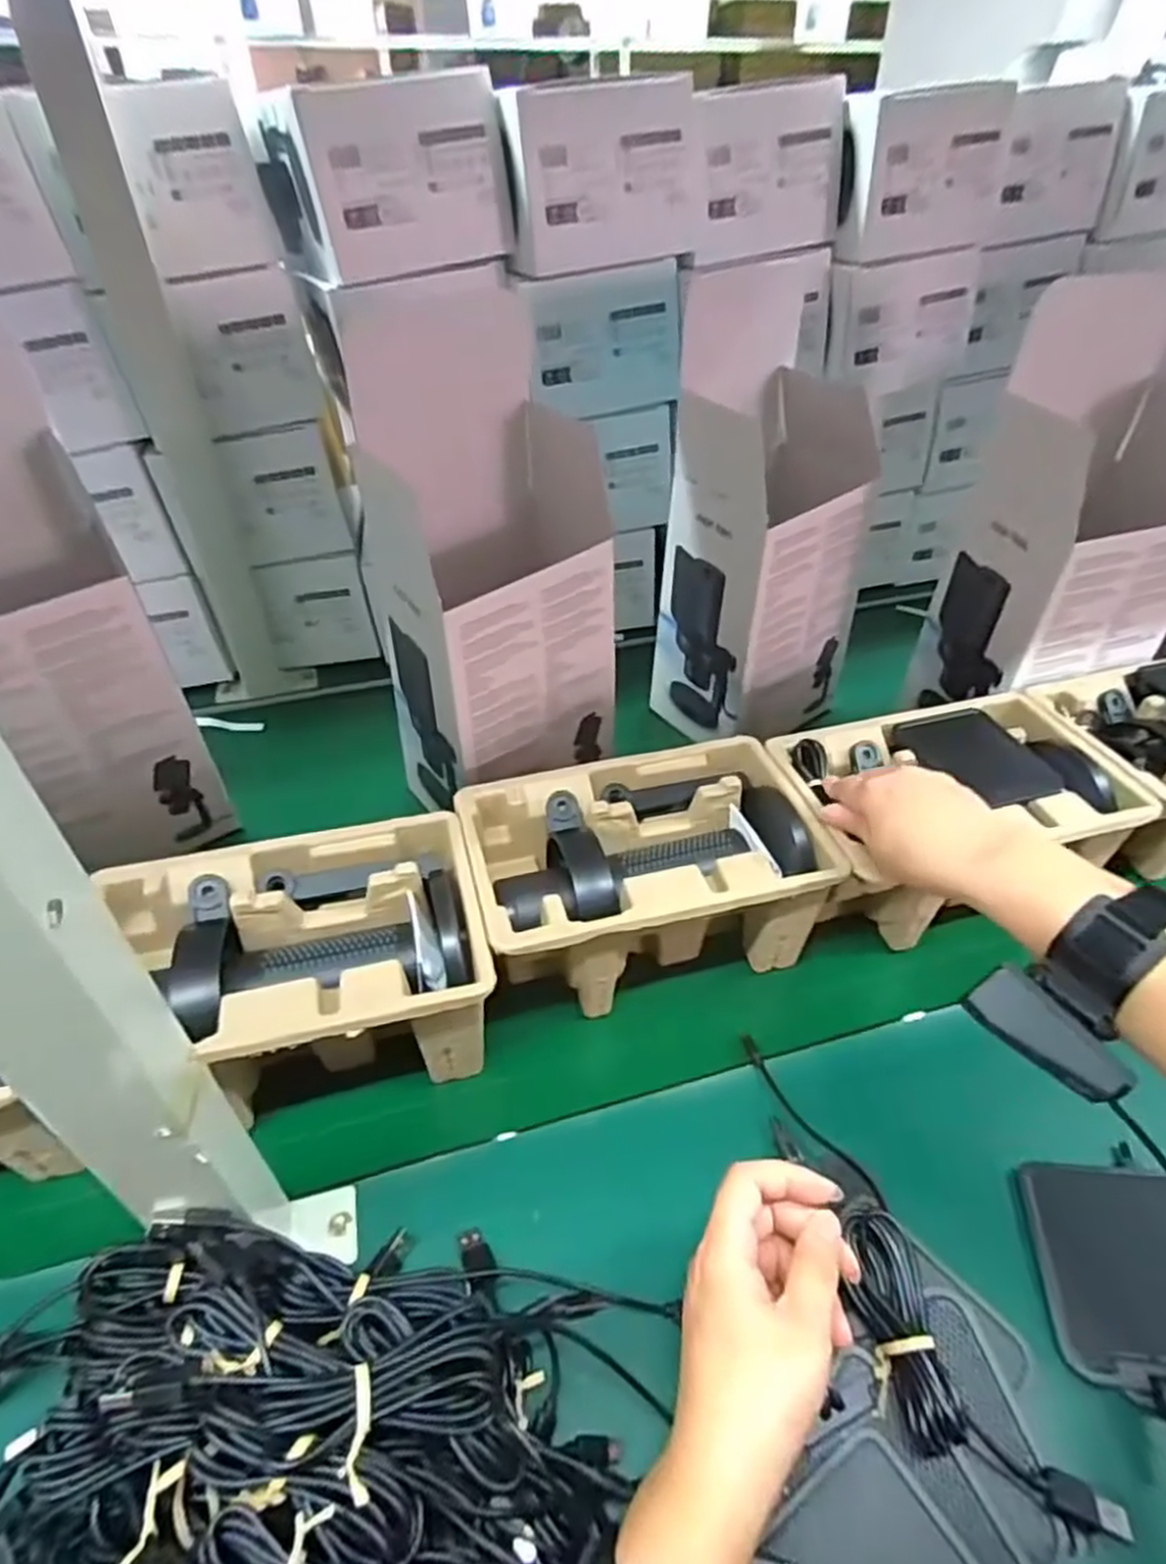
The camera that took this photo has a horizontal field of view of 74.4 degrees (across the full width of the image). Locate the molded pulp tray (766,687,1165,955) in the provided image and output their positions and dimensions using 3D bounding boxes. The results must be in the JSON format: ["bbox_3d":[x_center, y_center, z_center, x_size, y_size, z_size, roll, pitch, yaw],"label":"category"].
[{"bbox_3d":[0.259,0.028,0.568,0.225,0.105,0.143,-10,41,-12],"label":"molded pulp tray"}]

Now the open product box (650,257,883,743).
[{"bbox_3d":[0.153,-0.193,0.669,0.154,0.306,0.134,-27,47,-29],"label":"open product box"}]

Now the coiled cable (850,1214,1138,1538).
[{"bbox_3d":[0.161,0.264,0.336,0.052,0.029,0.134,-23,45,-25],"label":"coiled cable"}]

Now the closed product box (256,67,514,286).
[{"bbox_3d":[-0.149,-0.465,0.594,0.161,0.112,0.088,-19,43,-21],"label":"closed product box"}]

